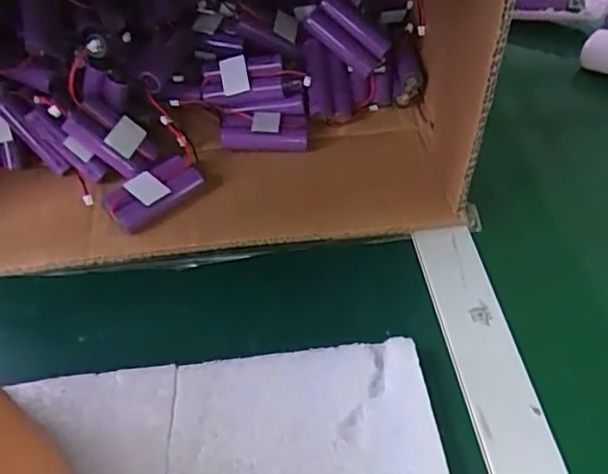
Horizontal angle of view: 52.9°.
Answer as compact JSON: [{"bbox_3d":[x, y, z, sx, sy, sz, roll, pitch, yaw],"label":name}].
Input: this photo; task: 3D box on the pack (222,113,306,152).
[{"bbox_3d":[-0.032,-0.086,0.483,0.070,0.021,0.035,1,51,2],"label":"pack"}]

